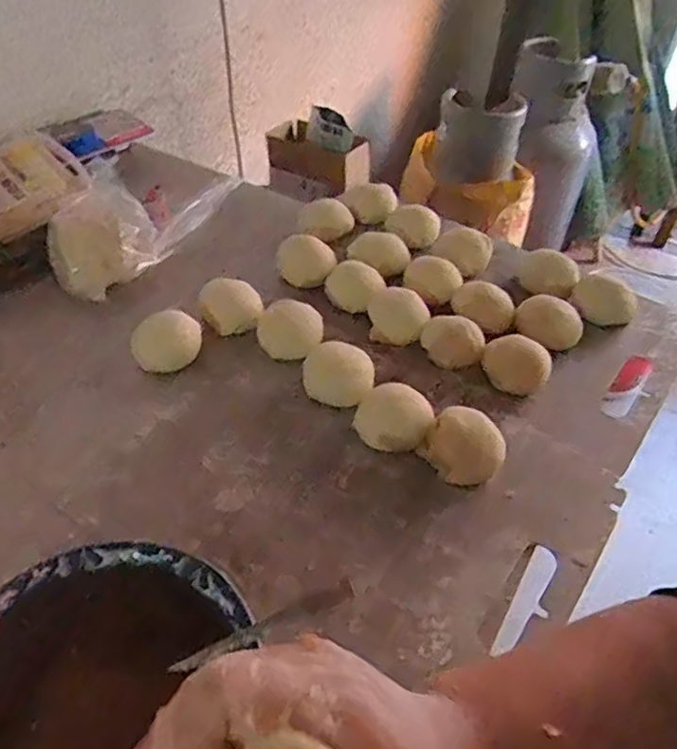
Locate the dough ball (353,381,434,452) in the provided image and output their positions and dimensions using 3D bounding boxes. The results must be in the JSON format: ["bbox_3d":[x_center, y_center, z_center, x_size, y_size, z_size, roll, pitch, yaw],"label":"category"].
[{"bbox_3d":[0.045,0.037,0.514,0.061,0.028,0.055,13,46,10],"label":"dough ball"}]

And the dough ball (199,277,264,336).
[{"bbox_3d":[-0.106,-0.066,0.616,0.058,0.049,0.058,1,45,-1],"label":"dough ball"}]

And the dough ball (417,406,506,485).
[{"bbox_3d":[0.100,0.053,0.490,0.063,0.042,0.063,17,47,13],"label":"dough ball"}]

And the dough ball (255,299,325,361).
[{"bbox_3d":[-0.045,-0.038,0.584,0.059,0.035,0.060,1,45,-1],"label":"dough ball"}]

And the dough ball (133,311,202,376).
[{"bbox_3d":[-0.153,-0.027,0.564,0.064,0.039,0.051,-21,50,-22],"label":"dough ball"}]

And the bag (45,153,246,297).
[{"bbox_3d":[-0.214,-0.183,0.693,0.108,0.090,0.252,20,48,17],"label":"bag"}]

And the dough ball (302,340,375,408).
[{"bbox_3d":[-0.001,0.002,0.550,0.062,0.029,0.058,1,45,-1],"label":"dough ball"}]

